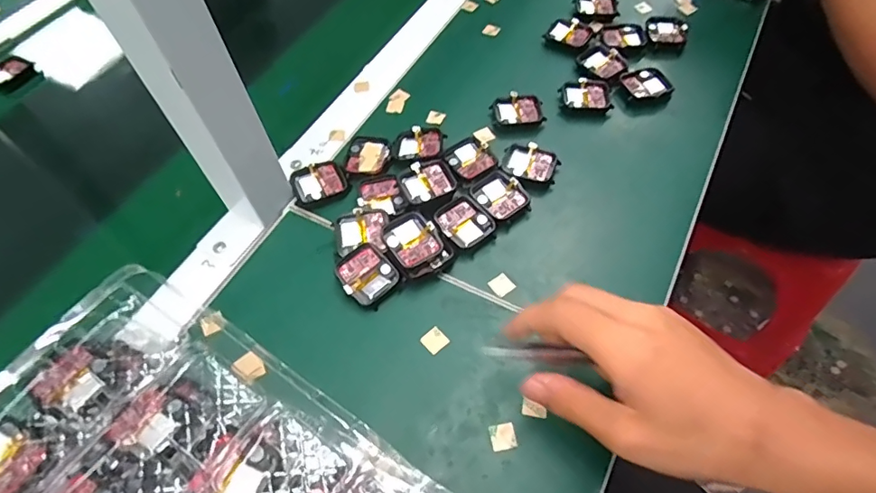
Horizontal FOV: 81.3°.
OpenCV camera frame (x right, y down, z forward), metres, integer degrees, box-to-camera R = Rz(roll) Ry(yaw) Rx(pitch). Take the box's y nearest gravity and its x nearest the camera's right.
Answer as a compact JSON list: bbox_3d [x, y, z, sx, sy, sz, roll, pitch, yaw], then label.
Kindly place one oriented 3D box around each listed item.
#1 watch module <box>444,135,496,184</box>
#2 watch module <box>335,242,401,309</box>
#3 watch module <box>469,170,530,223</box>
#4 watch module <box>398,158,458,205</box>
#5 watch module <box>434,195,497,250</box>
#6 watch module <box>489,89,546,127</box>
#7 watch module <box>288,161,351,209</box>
[{"bbox_3d":[0.027,-0.075,0.440,0.039,0.010,0.043,-28,60,-14],"label":"watch module"},{"bbox_3d":[-0.054,0.022,0.381,0.037,0.015,0.044,-38,63,-19],"label":"watch module"},{"bbox_3d":[0.049,-0.041,0.417,0.038,0.010,0.047,-28,60,-14],"label":"watch module"},{"bbox_3d":[-0.008,-0.052,0.419,0.042,0.016,0.038,-20,59,-9],"label":"watch module"},{"bbox_3d":[0.020,-0.019,0.403,0.037,0.009,0.043,-37,63,-19],"label":"watch module"},{"bbox_3d":[0.073,-0.126,0.468,0.046,0.012,0.036,-2,57,2],"label":"watch module"},{"bbox_3d":[-0.101,-0.054,0.434,0.045,0.012,0.036,-22,59,-11],"label":"watch module"}]

